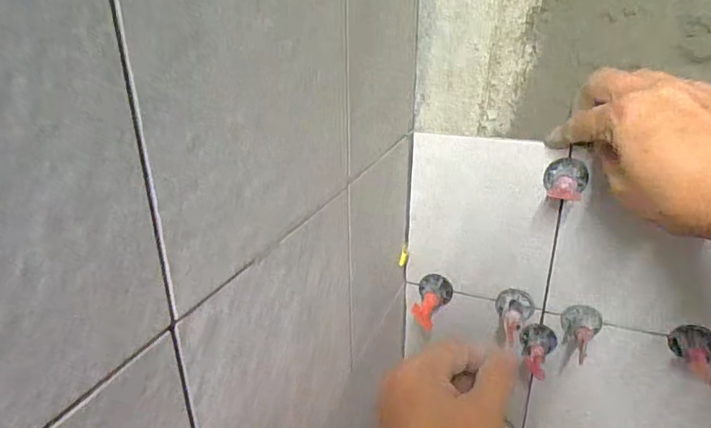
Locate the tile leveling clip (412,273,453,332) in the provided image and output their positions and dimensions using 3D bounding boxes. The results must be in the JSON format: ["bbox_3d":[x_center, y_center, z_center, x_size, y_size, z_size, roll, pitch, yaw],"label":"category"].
[{"bbox_3d":[0.068,0.084,0.438,0.030,0.026,0.055,11,39,25],"label":"tile leveling clip"}]

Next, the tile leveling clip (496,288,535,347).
[{"bbox_3d":[0.138,0.090,0.411,0.031,0.028,0.043,9,25,22],"label":"tile leveling clip"}]

